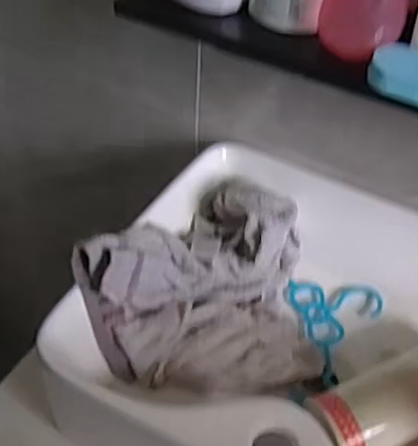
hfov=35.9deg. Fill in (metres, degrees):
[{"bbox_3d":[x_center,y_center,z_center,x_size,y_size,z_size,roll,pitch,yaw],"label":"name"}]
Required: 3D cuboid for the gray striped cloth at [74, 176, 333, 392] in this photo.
[{"bbox_3d":[-0.013,0.051,0.706,0.245,0.125,0.233,-4,45,-8],"label":"gray striped cloth"}]

